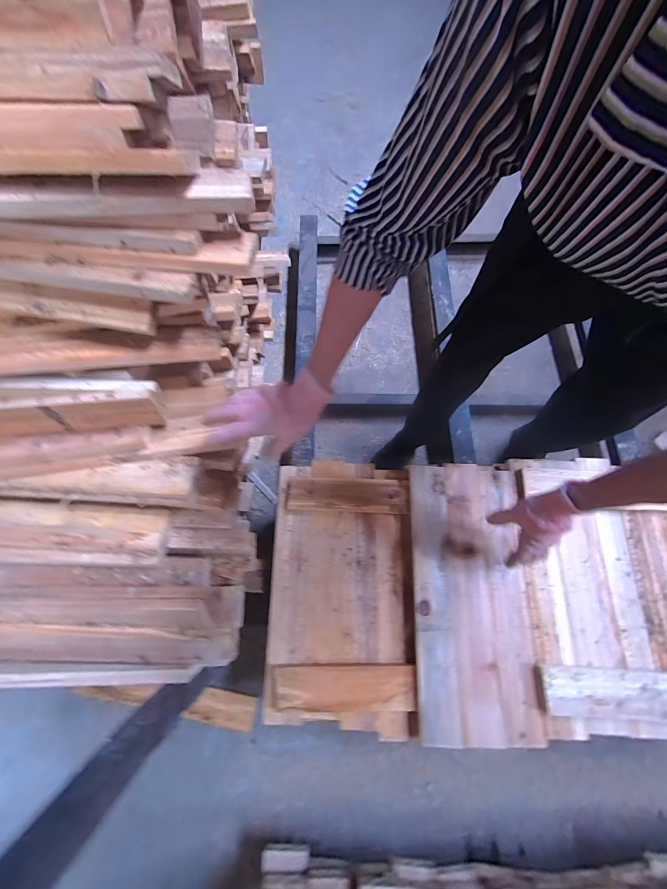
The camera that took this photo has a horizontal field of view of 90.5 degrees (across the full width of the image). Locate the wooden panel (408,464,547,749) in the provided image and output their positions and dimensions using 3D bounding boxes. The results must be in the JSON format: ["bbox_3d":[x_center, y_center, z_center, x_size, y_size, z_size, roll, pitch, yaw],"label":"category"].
[{"bbox_3d":[0.268,0.289,0.645,0.218,0.027,0.494,1,73,1],"label":"wooden panel"}]

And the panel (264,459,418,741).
[{"bbox_3d":[0.018,0.283,0.676,0.284,0.035,0.489,1,73,1],"label":"panel"}]

